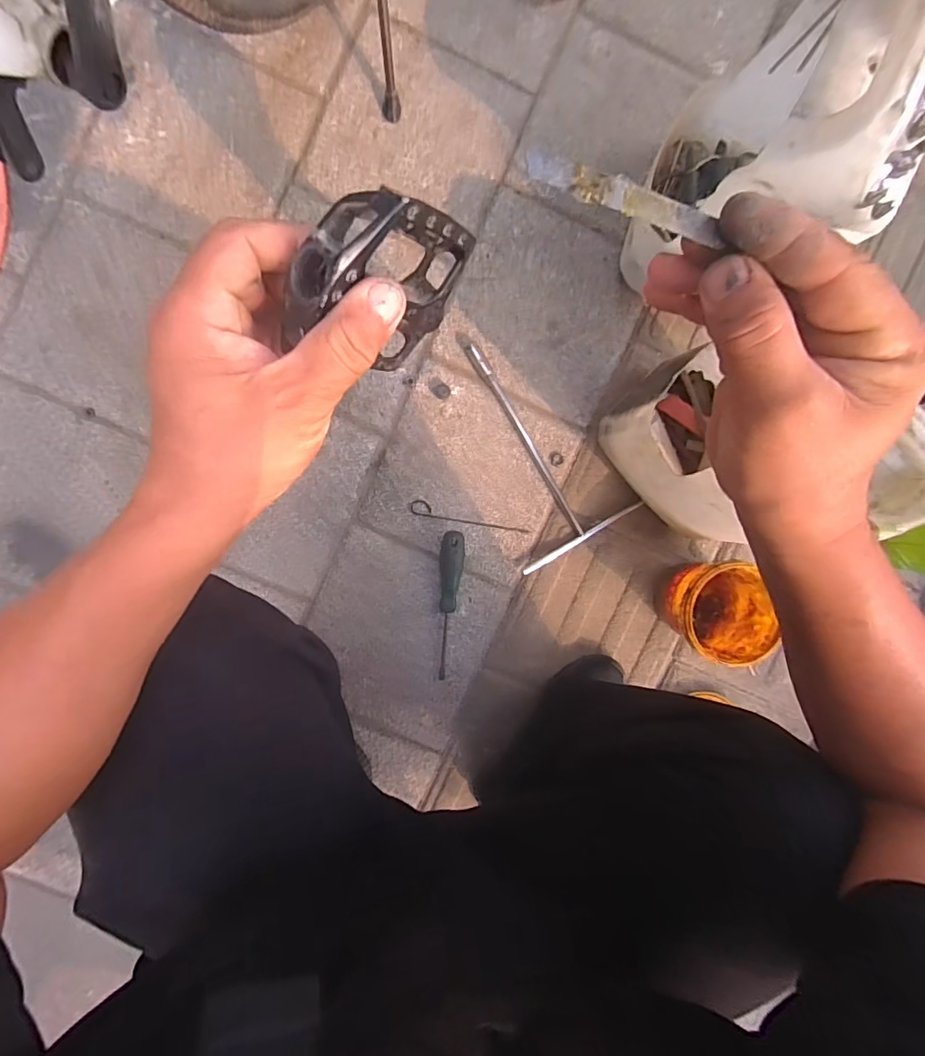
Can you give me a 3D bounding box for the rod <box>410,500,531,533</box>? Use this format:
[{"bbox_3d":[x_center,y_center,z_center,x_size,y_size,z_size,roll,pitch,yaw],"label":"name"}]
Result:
[{"bbox_3d":[0.011,-0.014,0.715,0.169,0.005,0.021,11,94,-5],"label":"rod"}]

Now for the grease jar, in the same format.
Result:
[{"bbox_3d":[0.323,0.108,0.678,0.104,0.117,0.117,2,94,-5],"label":"grease jar"}]

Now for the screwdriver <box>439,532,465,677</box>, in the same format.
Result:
[{"bbox_3d":[-0.016,0.109,0.704,0.034,0.025,0.207,2,94,-5],"label":"screwdriver"}]

